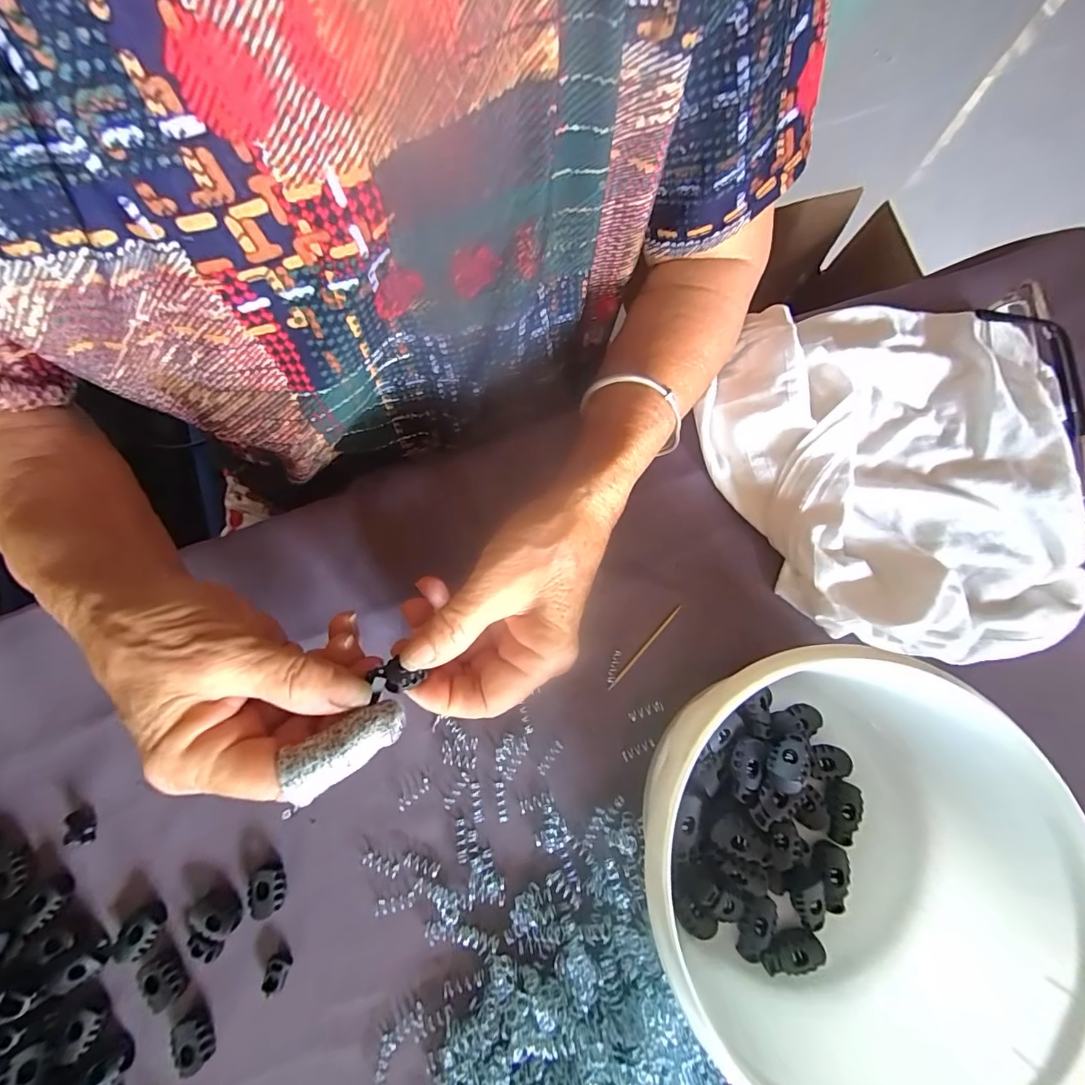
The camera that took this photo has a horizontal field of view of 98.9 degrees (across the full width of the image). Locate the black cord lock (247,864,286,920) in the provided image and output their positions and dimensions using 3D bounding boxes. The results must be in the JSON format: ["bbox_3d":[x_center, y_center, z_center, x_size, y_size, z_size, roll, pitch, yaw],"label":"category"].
[{"bbox_3d":[-0.135,0.172,0.228,0.016,0.008,0.022,-8,77,-2],"label":"black cord lock"}]

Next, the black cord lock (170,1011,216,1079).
[{"bbox_3d":[-0.161,0.230,0.214,0.016,0.010,0.019,-25,78,-6],"label":"black cord lock"}]

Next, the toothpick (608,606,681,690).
[{"bbox_3d":[0.058,0.058,0.259,0.004,0.004,0.061,42,80,9],"label":"toothpick"}]

